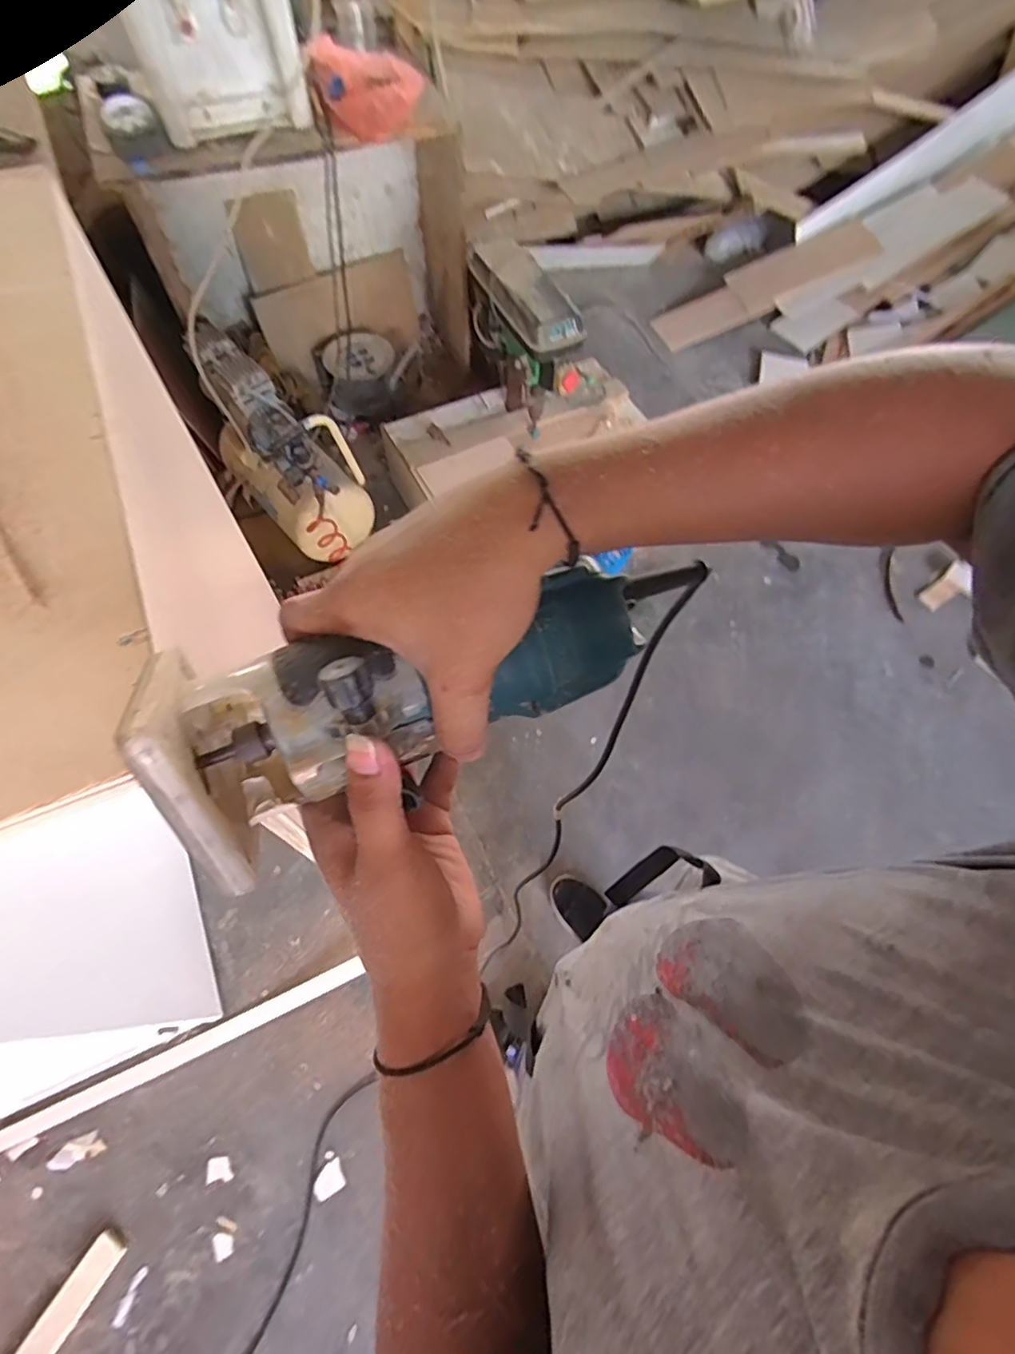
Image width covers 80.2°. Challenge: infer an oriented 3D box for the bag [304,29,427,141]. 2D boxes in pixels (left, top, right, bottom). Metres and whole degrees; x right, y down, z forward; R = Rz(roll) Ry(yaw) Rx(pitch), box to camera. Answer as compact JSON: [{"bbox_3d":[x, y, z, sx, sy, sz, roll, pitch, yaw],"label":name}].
[{"bbox_3d":[-0.316,-1.346,1.390,0.246,0.132,0.101,-10,64,-7],"label":"bag"}]

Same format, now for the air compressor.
[{"bbox_3d":[-0.567,-0.595,1.564,0.230,0.373,0.604,-36,70,-18],"label":"air compressor"}]

